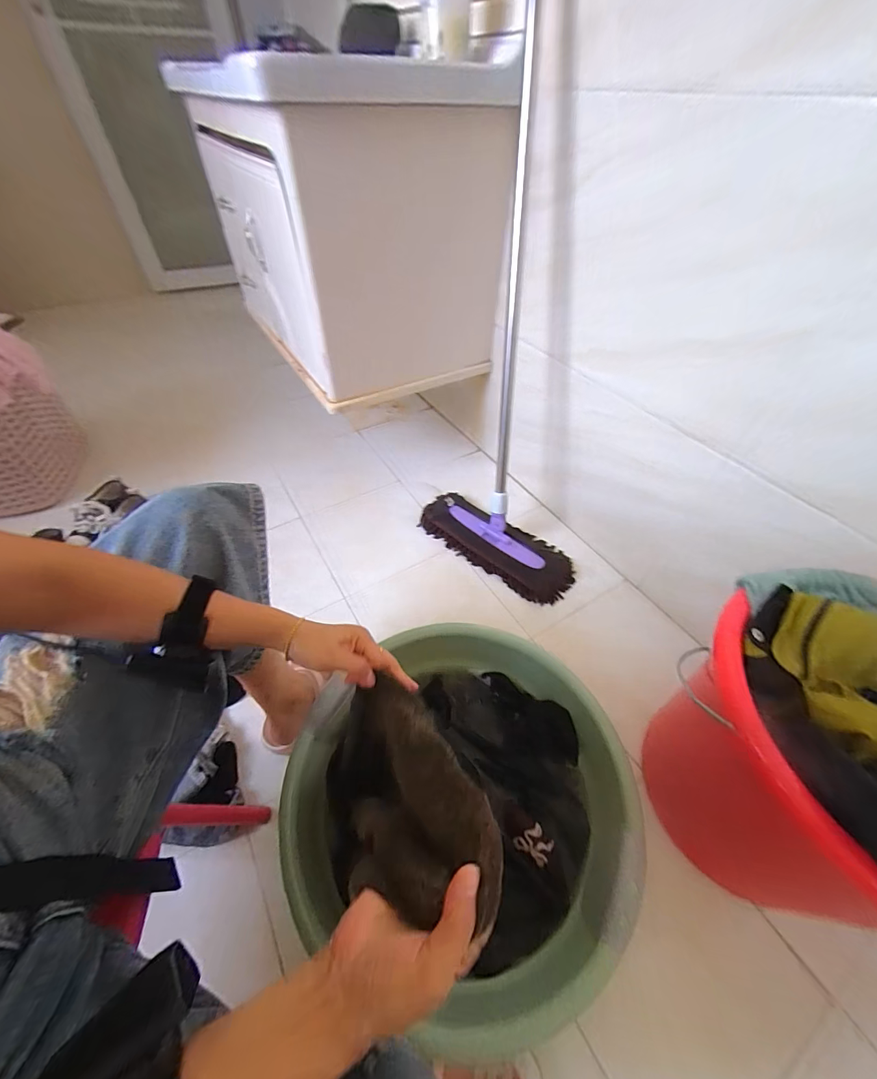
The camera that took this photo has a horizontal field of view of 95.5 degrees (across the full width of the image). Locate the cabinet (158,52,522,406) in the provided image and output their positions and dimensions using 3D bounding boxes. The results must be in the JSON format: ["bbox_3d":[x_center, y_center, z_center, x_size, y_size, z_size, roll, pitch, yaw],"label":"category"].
[{"bbox_3d":[-0.196,-0.753,0.978,0.534,0.543,0.684,-25,54,-22],"label":"cabinet"}]

